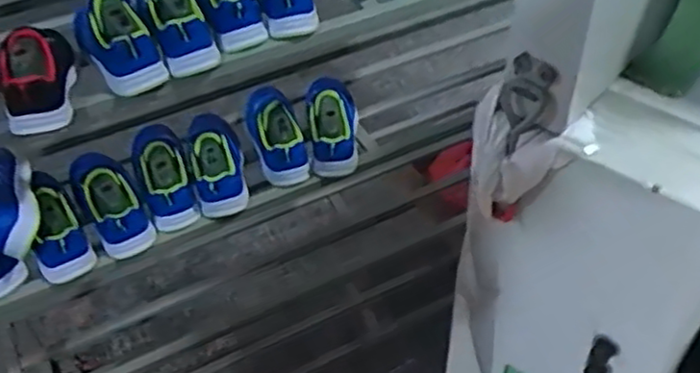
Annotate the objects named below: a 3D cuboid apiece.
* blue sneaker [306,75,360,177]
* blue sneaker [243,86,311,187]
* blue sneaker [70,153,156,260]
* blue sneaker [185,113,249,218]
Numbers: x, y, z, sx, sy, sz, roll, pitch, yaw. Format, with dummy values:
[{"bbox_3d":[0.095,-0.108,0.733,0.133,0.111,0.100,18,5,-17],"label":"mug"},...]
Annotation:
[{"bbox_3d":[-0.024,-0.099,1.011,0.068,0.091,0.147,-1,45,2],"label":"blue sneaker"},{"bbox_3d":[-0.109,-0.079,0.997,0.066,0.089,0.138,-15,46,-12],"label":"blue sneaker"},{"bbox_3d":[-0.325,0.011,0.918,0.069,0.084,0.161,-26,49,-22],"label":"blue sneaker"},{"bbox_3d":[-0.191,-0.045,0.969,0.075,0.081,0.162,-14,46,-12],"label":"blue sneaker"}]

